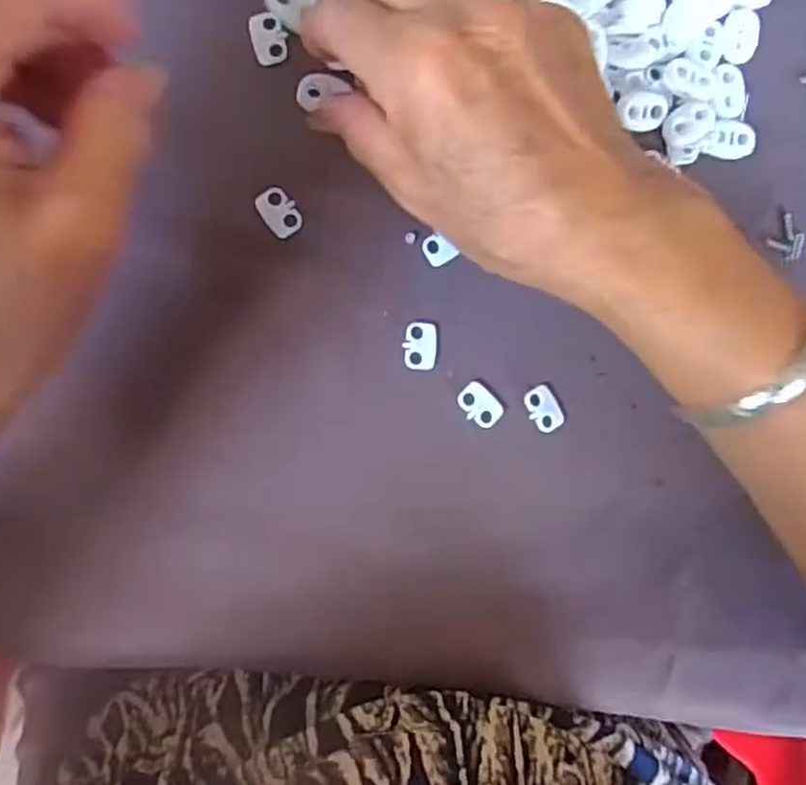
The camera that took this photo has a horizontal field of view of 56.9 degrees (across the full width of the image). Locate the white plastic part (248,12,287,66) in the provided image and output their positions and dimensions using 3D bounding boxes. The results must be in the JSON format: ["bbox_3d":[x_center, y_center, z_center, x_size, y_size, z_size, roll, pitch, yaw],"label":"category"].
[{"bbox_3d":[-0.051,-0.135,0.283,0.013,0.004,0.019,-17,94,-8],"label":"white plastic part"}]

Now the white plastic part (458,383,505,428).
[{"bbox_3d":[0.031,0.005,0.298,0.019,0.004,0.014,43,85,-8],"label":"white plastic part"}]

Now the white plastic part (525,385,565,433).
[{"bbox_3d":[0.058,0.007,0.301,0.013,0.004,0.019,-30,96,-7],"label":"white plastic part"}]

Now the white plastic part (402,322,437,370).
[{"bbox_3d":[0.007,-0.018,0.294,0.013,0.004,0.019,0,92,-9],"label":"white plastic part"}]

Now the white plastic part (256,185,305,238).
[{"bbox_3d":[-0.047,-0.069,0.284,0.013,0.004,0.020,-32,96,-7],"label":"white plastic part"}]

